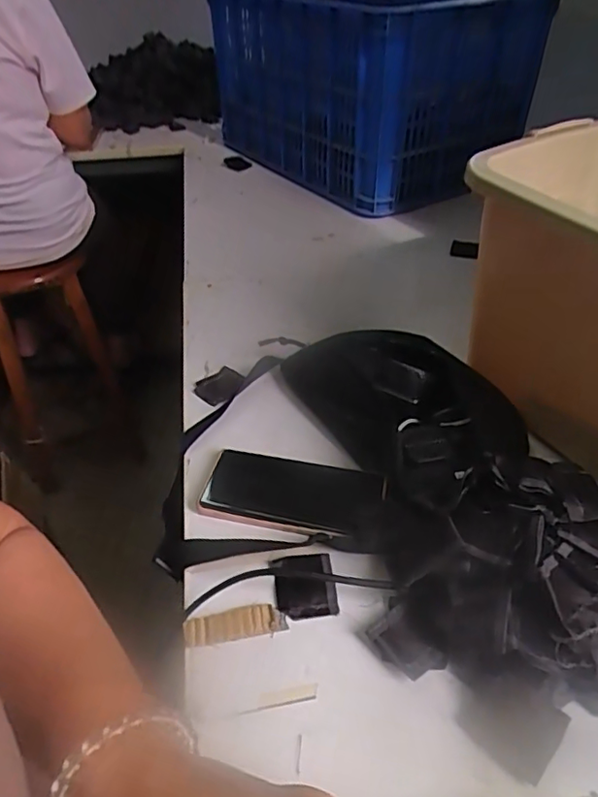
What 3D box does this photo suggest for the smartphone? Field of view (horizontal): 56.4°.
[{"bbox_3d":[-0.009,0.086,0.506,0.160,0.012,0.076,8,42,12],"label":"smartphone"}]

